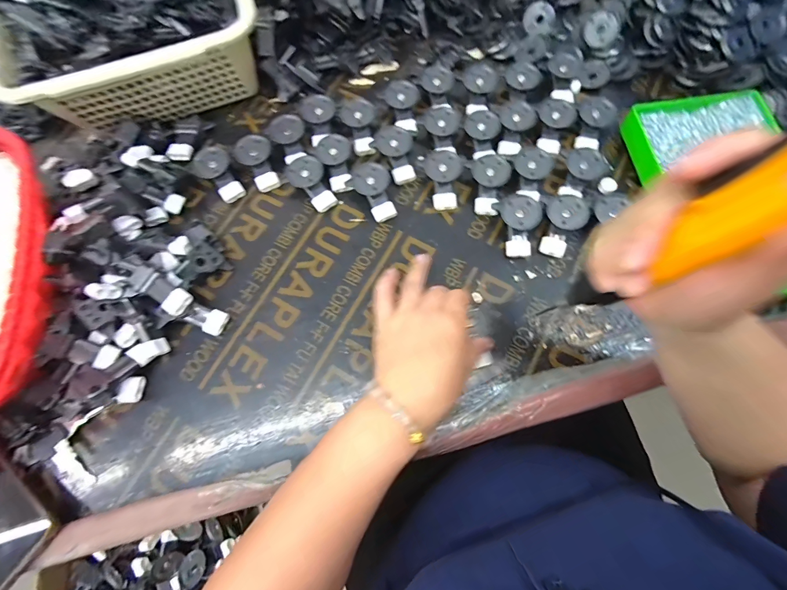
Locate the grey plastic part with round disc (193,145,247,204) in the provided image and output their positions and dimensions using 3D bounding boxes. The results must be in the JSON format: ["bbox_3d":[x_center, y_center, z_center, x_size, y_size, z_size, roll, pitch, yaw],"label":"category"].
[{"bbox_3d":[-0.218,-0.153,0.438,0.041,0.016,0.074,-36,95,-7],"label":"grey plastic part with round disc"}]

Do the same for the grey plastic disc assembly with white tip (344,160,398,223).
[{"bbox_3d":[-0.022,-0.126,0.426,0.045,0.027,0.072,-34,74,-8],"label":"grey plastic disc assembly with white tip"}]

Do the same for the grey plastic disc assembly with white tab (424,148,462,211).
[{"bbox_3d":[0.060,-0.139,0.425,0.042,0.028,0.066,-3,72,2],"label":"grey plastic disc assembly with white tab"}]

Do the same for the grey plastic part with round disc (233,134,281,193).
[{"bbox_3d":[-0.170,-0.165,0.443,0.043,0.031,0.064,-20,73,-4],"label":"grey plastic part with round disc"}]

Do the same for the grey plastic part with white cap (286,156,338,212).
[{"bbox_3d":[-0.101,-0.136,0.433,0.041,0.027,0.065,-29,73,-7],"label":"grey plastic part with white cap"}]

